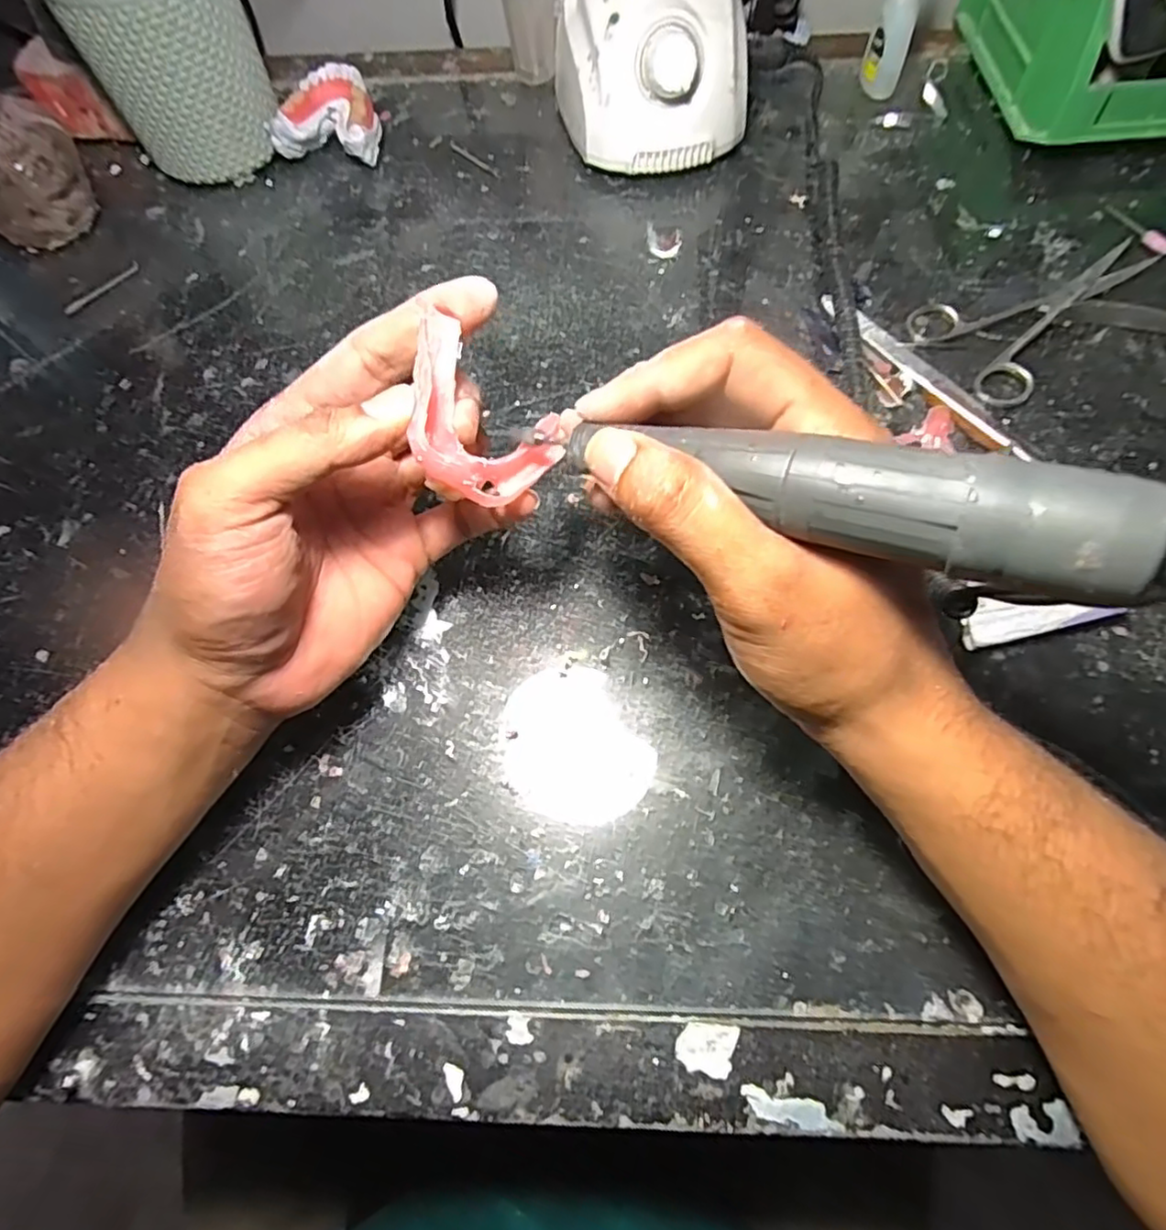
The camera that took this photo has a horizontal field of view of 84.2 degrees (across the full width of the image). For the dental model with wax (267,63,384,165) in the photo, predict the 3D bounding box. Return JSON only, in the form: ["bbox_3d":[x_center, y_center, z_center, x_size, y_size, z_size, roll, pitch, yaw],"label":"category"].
[{"bbox_3d":[-0.160,-0.311,0.407,0.061,0.034,0.051,7,68,6],"label":"dental model with wax"}]

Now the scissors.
[{"bbox_3d":[0.245,-0.161,0.340,0.136,0.006,0.072,-29,69,-9],"label":"scissors"}]

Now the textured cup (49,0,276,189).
[{"bbox_3d":[-0.238,-0.327,0.374,0.091,0.112,0.085,-30,69,-10],"label":"textured cup"}]

